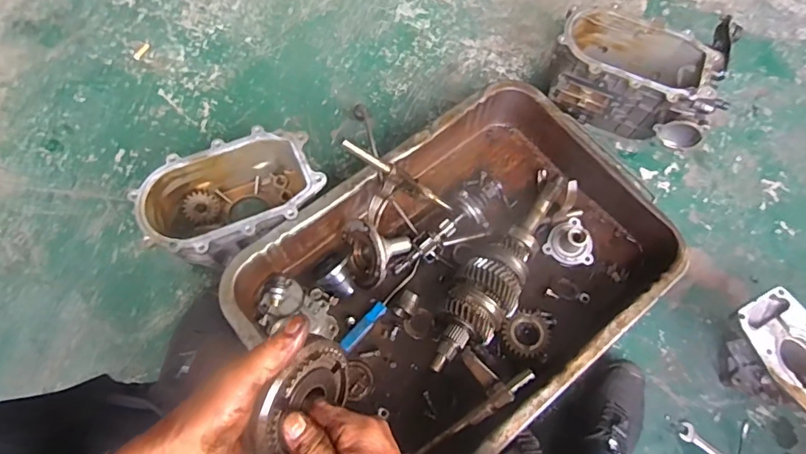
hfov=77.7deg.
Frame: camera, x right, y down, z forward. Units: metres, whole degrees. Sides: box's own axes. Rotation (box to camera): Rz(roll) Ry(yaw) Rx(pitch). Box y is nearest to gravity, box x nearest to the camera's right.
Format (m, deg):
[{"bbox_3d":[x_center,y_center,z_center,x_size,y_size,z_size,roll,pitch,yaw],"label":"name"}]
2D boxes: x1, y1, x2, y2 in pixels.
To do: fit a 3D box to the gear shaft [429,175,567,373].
[{"bbox_3d":[0.164,0.060,0.819,0.098,0.082,0.403,33,69,9],"label":"gear shaft"}]

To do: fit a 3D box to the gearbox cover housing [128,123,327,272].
[{"bbox_3d":[-0.266,-0.041,0.811,0.268,0.118,0.161,-21,71,-12],"label":"gearbox cover housing"}]

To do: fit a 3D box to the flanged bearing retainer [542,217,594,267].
[{"bbox_3d":[0.297,0.028,0.862,0.077,0.056,0.083,1,68,-3],"label":"flanged bearing retainer"}]

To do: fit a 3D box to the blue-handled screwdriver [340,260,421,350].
[{"bbox_3d":[-0.032,0.126,0.819,0.017,0.023,0.191,40,71,12],"label":"blue-handled screwdriver"}]

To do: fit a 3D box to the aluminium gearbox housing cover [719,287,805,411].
[{"bbox_3d":[0.584,0.213,0.775,0.111,0.120,0.204,-23,71,-13],"label":"aluminium gearbox housing cover"}]

